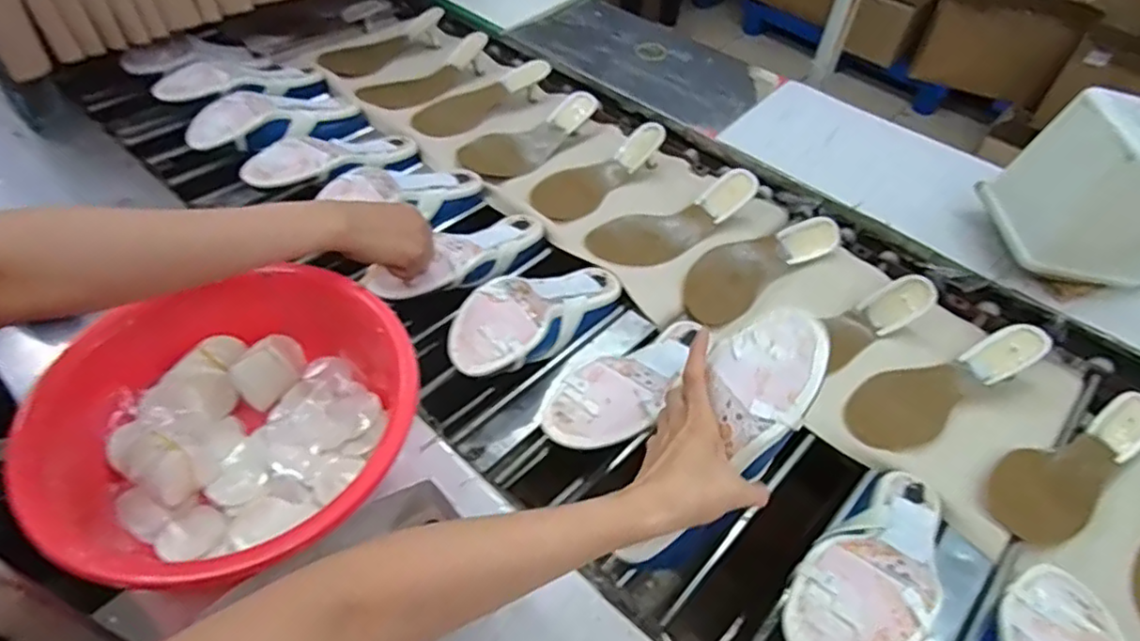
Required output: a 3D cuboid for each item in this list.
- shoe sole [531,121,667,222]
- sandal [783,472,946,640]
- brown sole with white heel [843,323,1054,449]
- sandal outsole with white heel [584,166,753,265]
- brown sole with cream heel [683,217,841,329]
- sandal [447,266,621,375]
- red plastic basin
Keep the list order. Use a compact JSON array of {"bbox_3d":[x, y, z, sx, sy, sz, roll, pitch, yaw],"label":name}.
[{"bbox_3d":[0.036,-0.218,0.936,0.225,0.058,0.097,-35,60,-29],"label":"shoe sole"},{"bbox_3d":[0.260,0.199,0.539,0.095,0.050,0.247,37,40,24],"label":"sandal"},{"bbox_3d":[0.411,0.071,0.714,0.232,0.034,0.084,-26,55,-7],"label":"brown sole with white heel"},{"bbox_3d":[0.145,-0.132,0.885,0.245,0.028,0.095,-23,72,-10],"label":"sandal outsole with white heel"},{"bbox_3d":[0.235,-0.070,0.836,0.238,0.065,0.096,-26,56,-24],"label":"brown sole with cream heel"},{"bbox_3d":[-0.034,-0.011,0.723,0.092,0.058,0.246,37,40,24],"label":"sandal"},{"bbox_3d":[-0.268,0.088,0.530,0.269,0.088,0.271,2,49,-2],"label":"red plastic basin"}]

